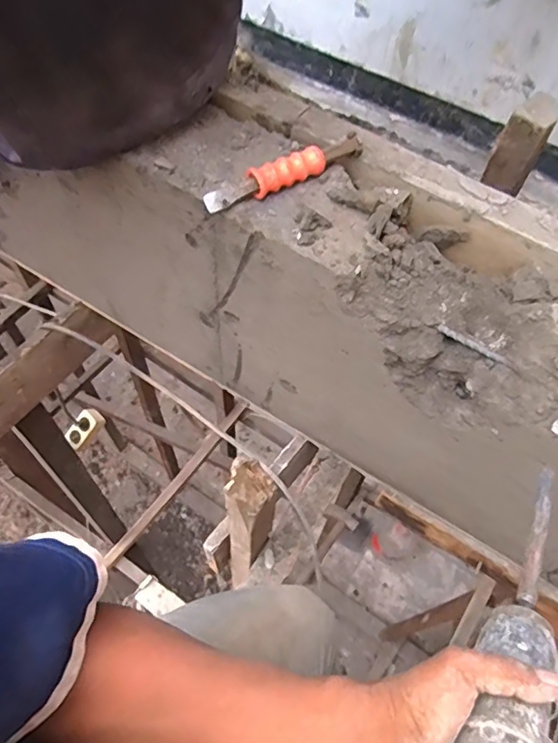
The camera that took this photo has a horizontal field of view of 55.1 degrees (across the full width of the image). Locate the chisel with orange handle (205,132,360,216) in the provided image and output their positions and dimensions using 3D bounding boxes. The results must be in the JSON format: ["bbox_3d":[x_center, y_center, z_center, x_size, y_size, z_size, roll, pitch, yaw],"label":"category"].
[{"bbox_3d":[0.009,-0.226,0.613,0.200,0.035,0.027,-28,65,-19],"label":"chisel with orange handle"}]

